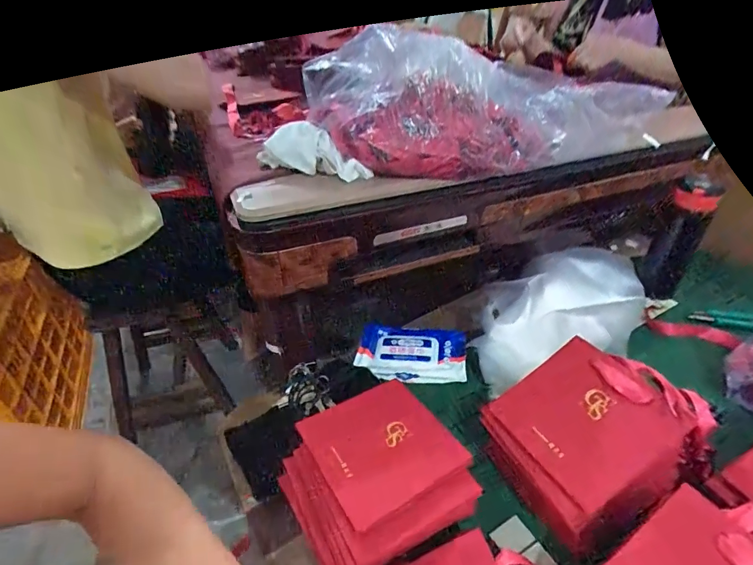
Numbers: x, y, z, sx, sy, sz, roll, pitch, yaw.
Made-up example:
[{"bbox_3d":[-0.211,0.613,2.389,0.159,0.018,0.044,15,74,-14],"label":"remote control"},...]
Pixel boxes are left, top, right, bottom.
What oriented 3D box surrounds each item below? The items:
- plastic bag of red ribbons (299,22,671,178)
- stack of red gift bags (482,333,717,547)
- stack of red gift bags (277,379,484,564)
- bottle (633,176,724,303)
[{"bbox_3d":[0.161,-0.261,0.578,0.507,0.145,0.174,-8,37,-10],"label":"plastic bag of red ribbons"},{"bbox_3d":[0.225,0.156,0.433,0.198,0.061,0.159,-45,49,9],"label":"stack of red gift bags"},{"bbox_3d":[-0.004,0.201,0.434,0.172,0.050,0.158,-19,40,-23],"label":"stack of red gift bags"},{"bbox_3d":[0.510,-0.073,0.692,0.073,0.206,0.068,-27,44,-31],"label":"bottle"}]

